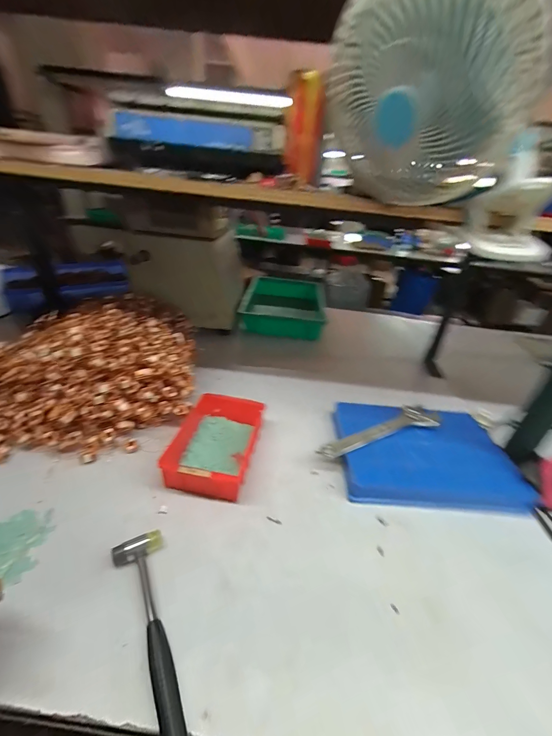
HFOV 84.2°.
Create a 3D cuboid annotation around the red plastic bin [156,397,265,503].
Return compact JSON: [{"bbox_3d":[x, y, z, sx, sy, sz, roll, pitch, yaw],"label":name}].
[{"bbox_3d":[-0.110,0.137,0.553,0.128,0.066,0.184,9,31,4],"label":"red plastic bin"}]

